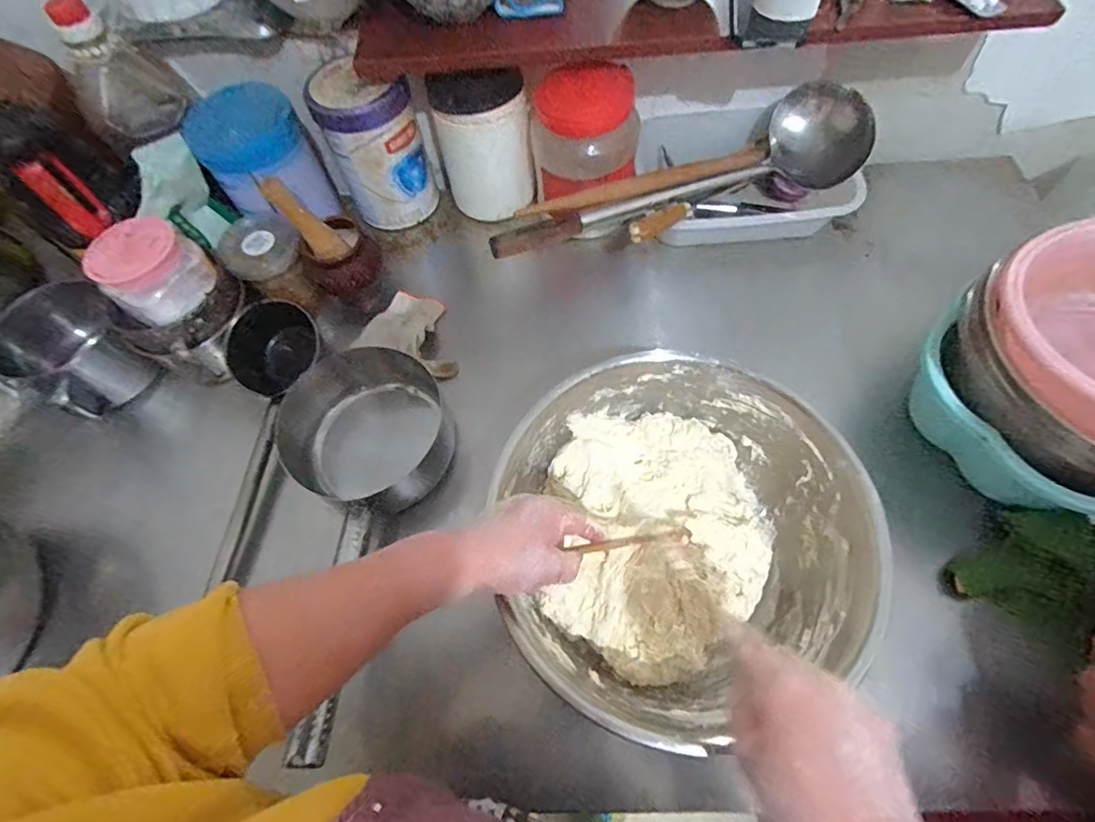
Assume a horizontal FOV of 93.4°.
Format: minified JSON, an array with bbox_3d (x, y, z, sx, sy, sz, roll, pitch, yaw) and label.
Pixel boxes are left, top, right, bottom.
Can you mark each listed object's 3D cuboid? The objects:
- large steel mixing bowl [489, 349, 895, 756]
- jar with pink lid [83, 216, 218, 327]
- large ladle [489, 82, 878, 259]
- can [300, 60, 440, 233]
[{"bbox_3d":[0.123,0.112,0.495,0.300,0.124,0.308,-12,63,-3],"label":"large steel mixing bowl"},{"bbox_3d":[-0.436,-0.156,0.572,0.097,0.067,0.098,-1,63,3],"label":"jar with pink lid"},{"bbox_3d":[0.161,-0.295,0.656,0.492,0.087,0.125,-17,63,-5],"label":"large ladle"},{"bbox_3d":[-0.229,-0.361,0.712,0.120,0.191,0.111,-1,63,3],"label":"can"}]

